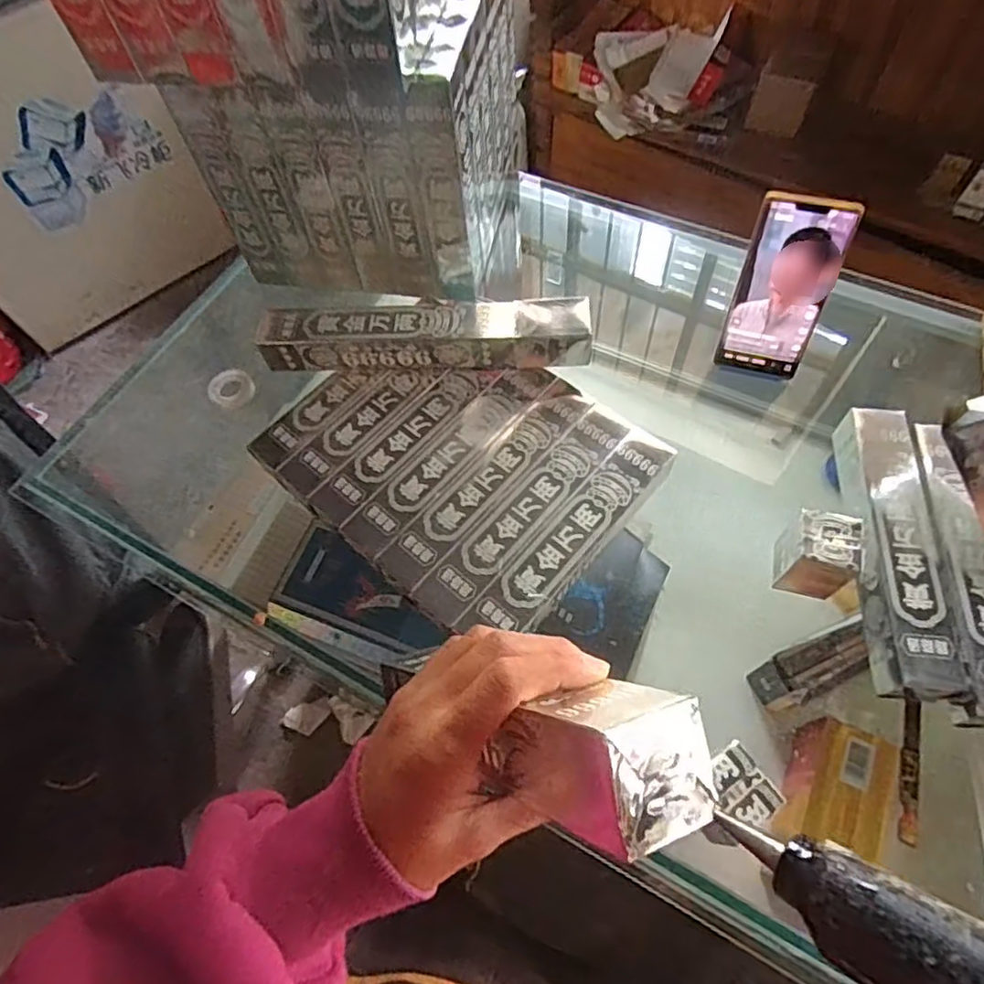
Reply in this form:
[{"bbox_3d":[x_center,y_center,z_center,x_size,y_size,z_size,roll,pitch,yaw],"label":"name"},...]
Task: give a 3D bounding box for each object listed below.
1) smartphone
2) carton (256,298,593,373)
[{"bbox_3d":[0.249,-0.172,0.548,0.074,0.155,0.007,16,41,14],"label":"smartphone"},{"bbox_3d":[-0.057,-0.141,0.567,0.286,0.048,0.047,-1,63,3],"label":"carton"}]

